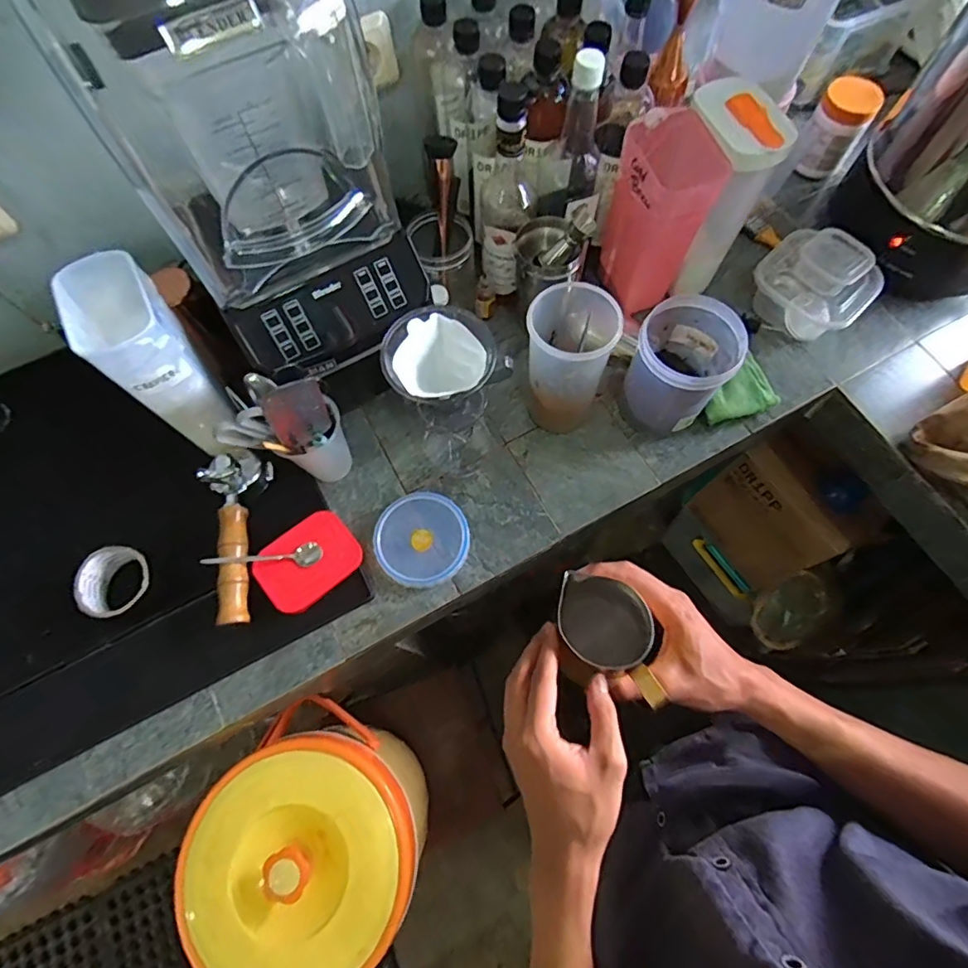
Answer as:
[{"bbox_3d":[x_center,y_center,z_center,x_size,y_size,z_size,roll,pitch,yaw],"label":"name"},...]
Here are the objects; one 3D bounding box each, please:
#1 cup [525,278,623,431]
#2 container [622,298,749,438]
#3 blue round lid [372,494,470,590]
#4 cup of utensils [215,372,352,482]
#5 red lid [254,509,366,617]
[{"bbox_3d":[0.103,-0.147,0.645,0.094,0.184,0.099,0,69,1],"label":"cup"},{"bbox_3d":[0.242,-0.139,0.660,0.112,0.151,0.113,35,73,13],"label":"container"},{"bbox_3d":[-0.077,0.069,0.655,0.114,0.011,0.113,1,77,-5],"label":"blue round lid"},{"bbox_3d":[-0.219,-0.058,0.618,0.101,0.189,0.084,-12,69,-4],"label":"cup of utensils"},{"bbox_3d":[-0.212,0.092,0.632,0.115,0.007,0.090,-39,79,-21],"label":"red lid"}]

